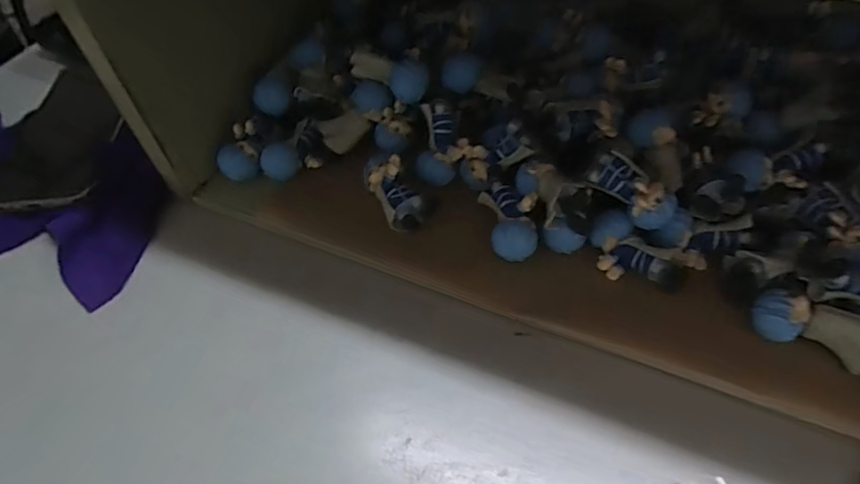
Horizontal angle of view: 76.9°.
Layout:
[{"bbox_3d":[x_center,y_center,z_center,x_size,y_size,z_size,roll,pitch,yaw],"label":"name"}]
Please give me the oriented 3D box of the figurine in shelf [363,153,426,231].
[{"bbox_3d":[-0.024,-0.033,0.348,0.024,0.020,0.056,-27,74,-16],"label":"figurine in shelf"}]

